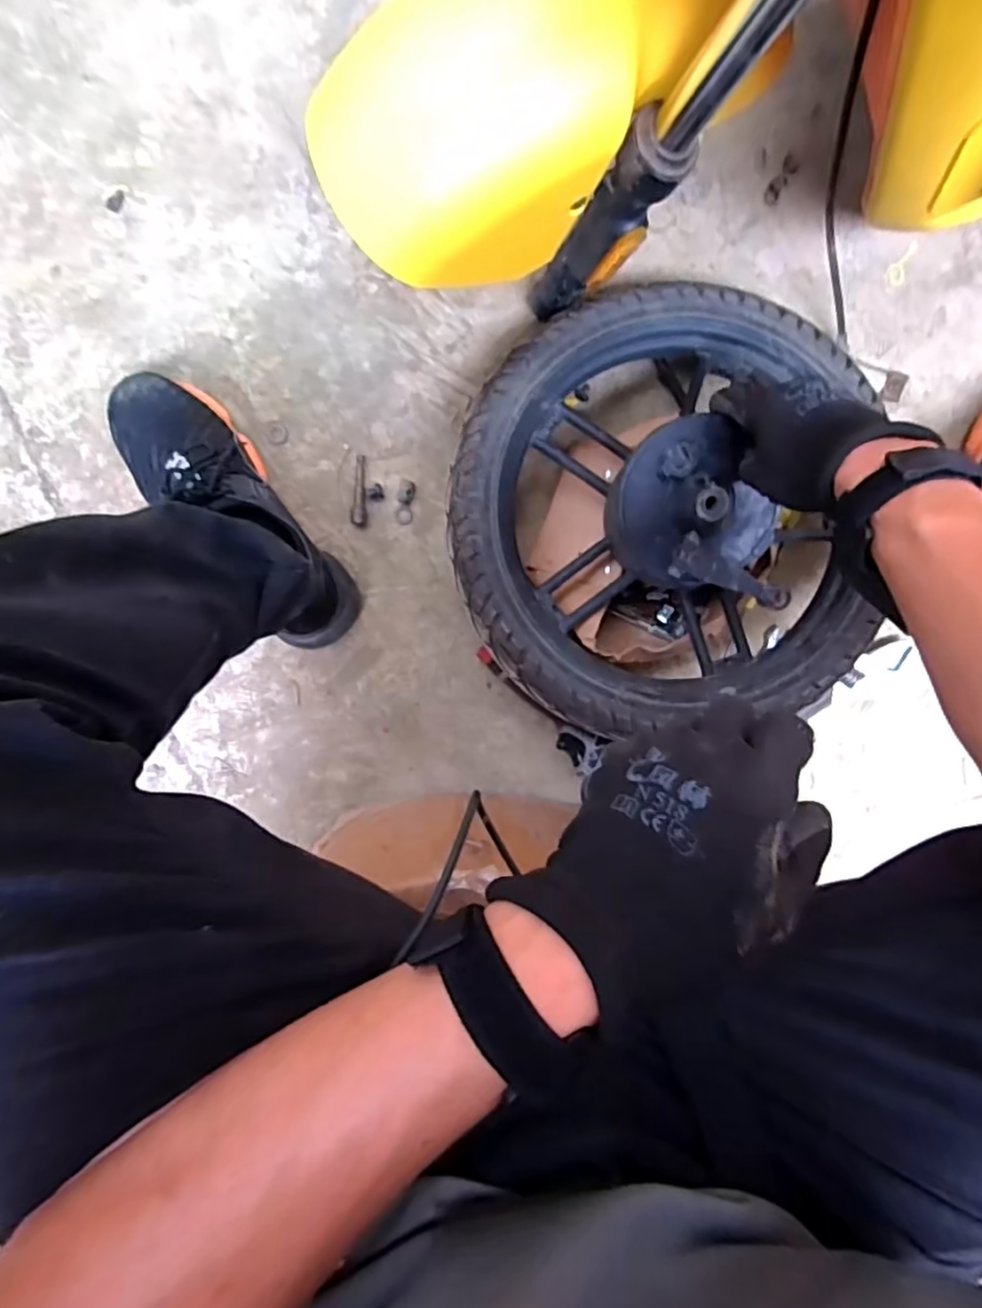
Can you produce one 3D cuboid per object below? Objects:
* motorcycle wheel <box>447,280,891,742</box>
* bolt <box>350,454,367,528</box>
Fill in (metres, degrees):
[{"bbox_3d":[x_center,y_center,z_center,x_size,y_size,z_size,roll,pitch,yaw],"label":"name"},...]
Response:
[{"bbox_3d":[0.131,-0.122,0.511,0.317,0.092,0.336,-2,98,-3],"label":"motorcycle wheel"},{"bbox_3d":[-0.122,-0.153,0.589,0.014,0.012,0.065,5,98,-4],"label":"bolt"}]

